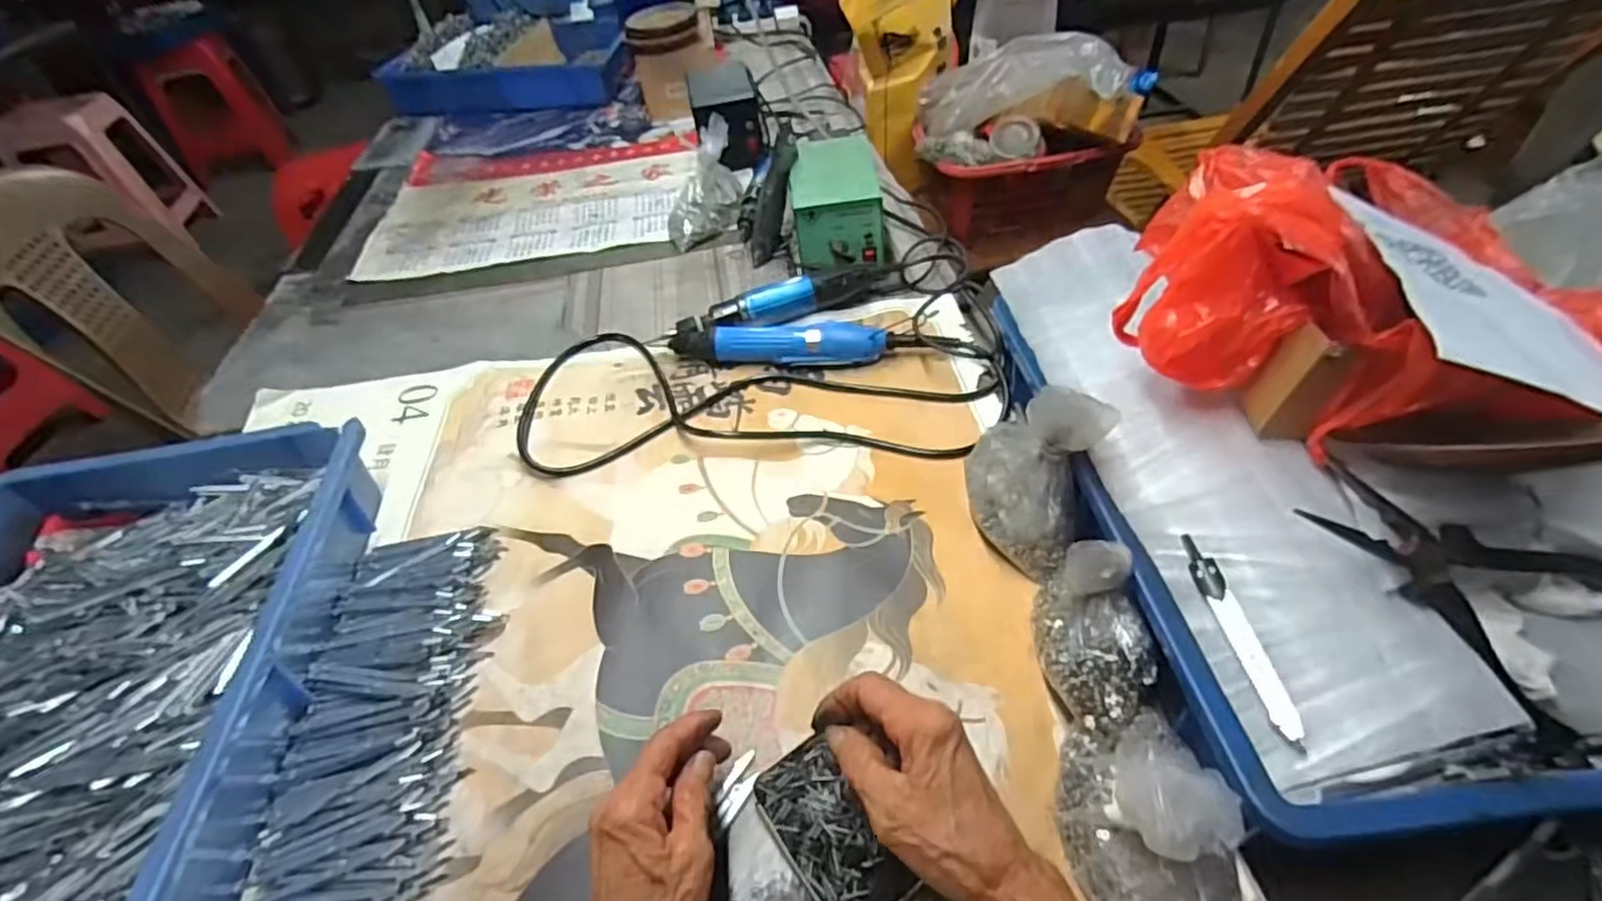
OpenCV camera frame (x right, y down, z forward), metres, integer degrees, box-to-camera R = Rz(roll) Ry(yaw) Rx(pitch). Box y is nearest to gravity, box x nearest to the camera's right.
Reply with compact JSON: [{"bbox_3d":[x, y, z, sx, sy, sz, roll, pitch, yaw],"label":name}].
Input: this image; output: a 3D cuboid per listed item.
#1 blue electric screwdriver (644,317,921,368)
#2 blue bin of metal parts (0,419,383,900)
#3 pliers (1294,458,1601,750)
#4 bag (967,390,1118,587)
[{"bbox_3d":[-0.020,-0.104,0.662,0.250,0.037,0.045,5,46,11],"label":"blue electric screwdriver"},{"bbox_3d":[-0.459,0.169,0.415,0.298,0.075,0.410,-9,45,-3],"label":"blue bin of metal parts"},{"bbox_3d":[0.319,0.067,0.336,0.145,0.026,0.084,32,81,7],"label":"pliers"},{"bbox_3d":[0.154,0.010,0.469,0.088,0.123,0.086,21,51,25],"label":"bag"}]

